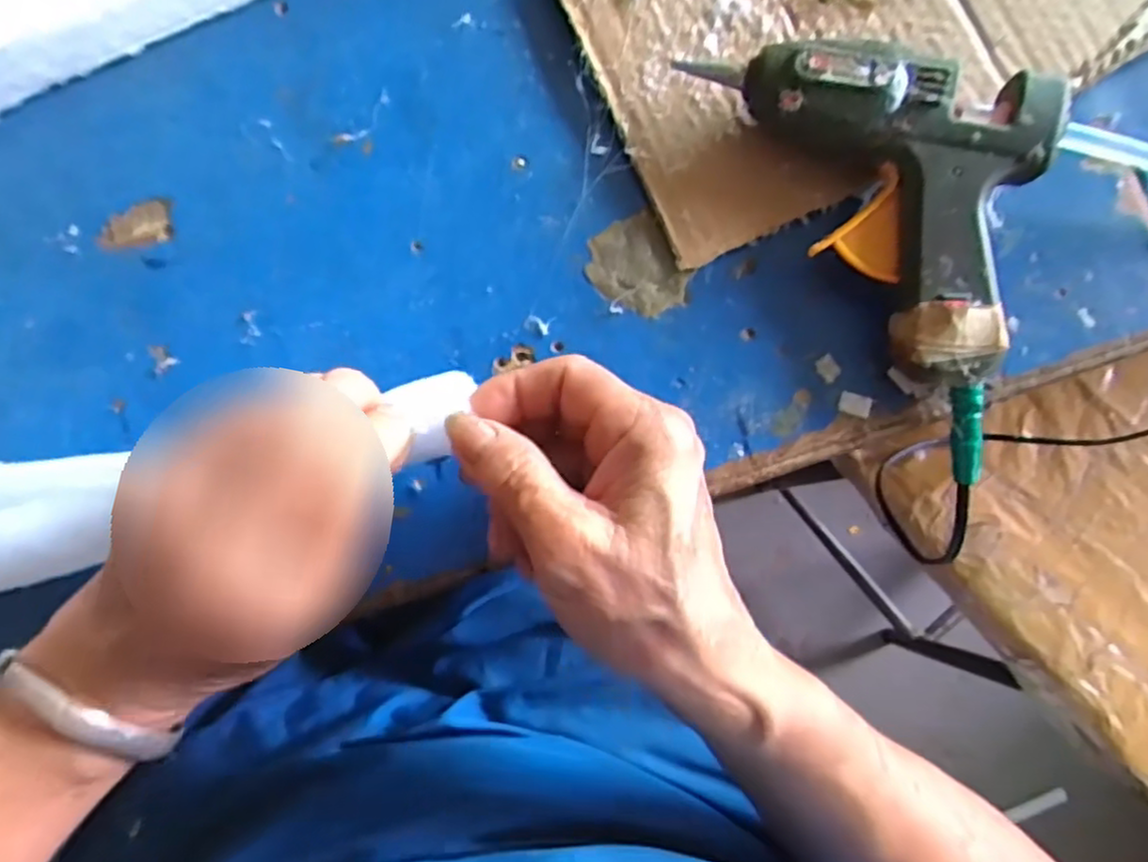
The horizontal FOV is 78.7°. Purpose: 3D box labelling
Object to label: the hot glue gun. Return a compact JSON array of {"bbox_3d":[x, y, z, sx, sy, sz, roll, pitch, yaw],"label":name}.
[{"bbox_3d":[0.135,-0.083,0.255,0.090,0.034,0.171,-34,84,1],"label":"hot glue gun"}]

